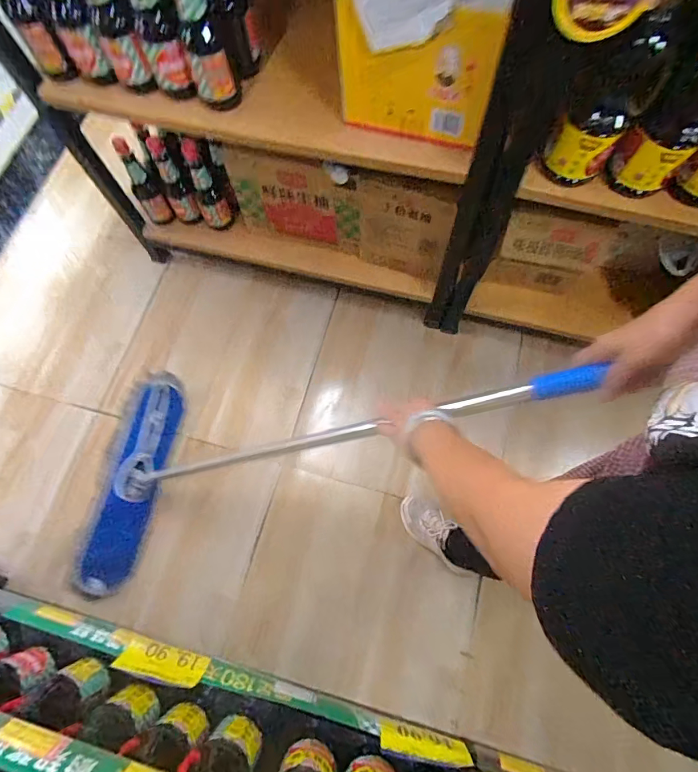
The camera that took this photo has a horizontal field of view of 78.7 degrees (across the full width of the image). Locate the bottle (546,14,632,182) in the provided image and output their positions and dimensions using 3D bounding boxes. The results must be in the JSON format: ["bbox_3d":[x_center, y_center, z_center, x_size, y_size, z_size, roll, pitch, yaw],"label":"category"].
[{"bbox_3d":[0.393,-0.423,0.663,0.086,0.224,0.082,-1,72,2],"label":"bottle"}]

